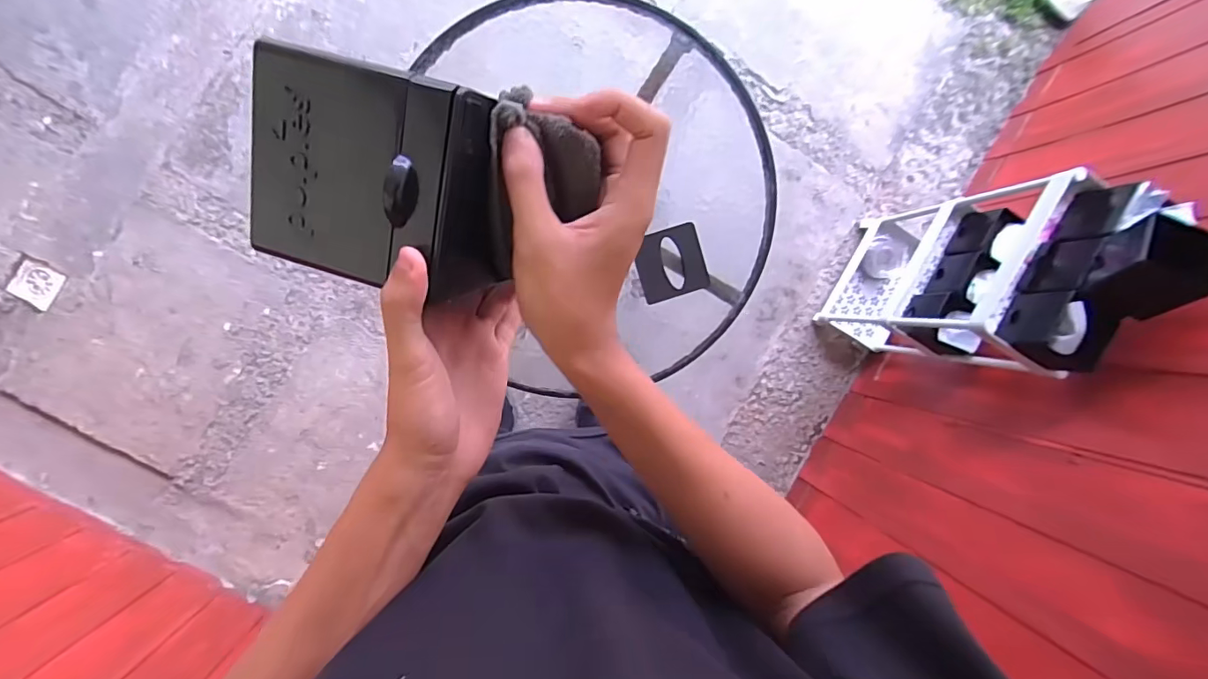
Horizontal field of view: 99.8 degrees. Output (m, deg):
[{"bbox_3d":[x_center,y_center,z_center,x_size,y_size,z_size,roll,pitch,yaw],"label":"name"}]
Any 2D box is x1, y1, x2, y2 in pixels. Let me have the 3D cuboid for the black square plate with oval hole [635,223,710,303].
[{"bbox_3d":[0.101,-0.115,0.767,0.100,0.014,0.100,-18,97,-7],"label":"black square plate with oval hole"}]

